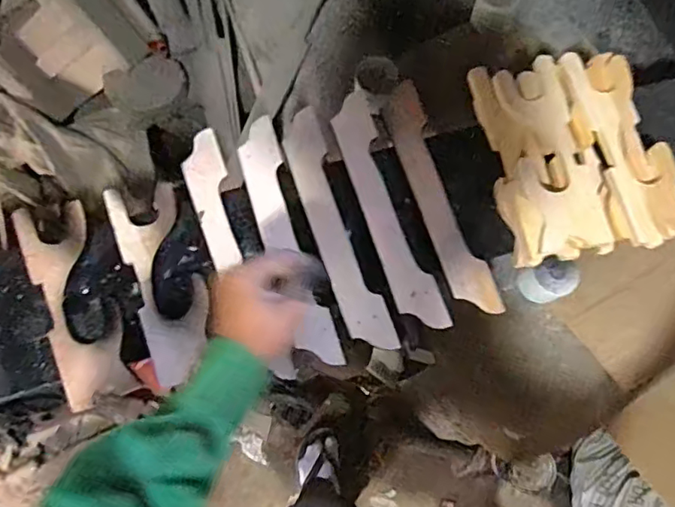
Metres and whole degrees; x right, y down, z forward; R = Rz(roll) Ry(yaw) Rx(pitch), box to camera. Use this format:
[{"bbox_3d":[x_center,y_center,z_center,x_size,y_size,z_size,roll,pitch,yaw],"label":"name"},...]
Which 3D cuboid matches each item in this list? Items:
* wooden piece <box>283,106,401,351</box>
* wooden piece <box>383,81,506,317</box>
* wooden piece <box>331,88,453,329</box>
[{"bbox_3d":[-0.004,-0.029,0.619,0.050,0.012,0.285,-18,79,-5],"label":"wooden piece"},{"bbox_3d":[0.114,-0.064,0.637,0.050,0.011,0.283,-19,79,-5],"label":"wooden piece"},{"bbox_3d":[0.053,-0.052,0.633,0.052,0.015,0.290,-18,79,-5],"label":"wooden piece"}]

